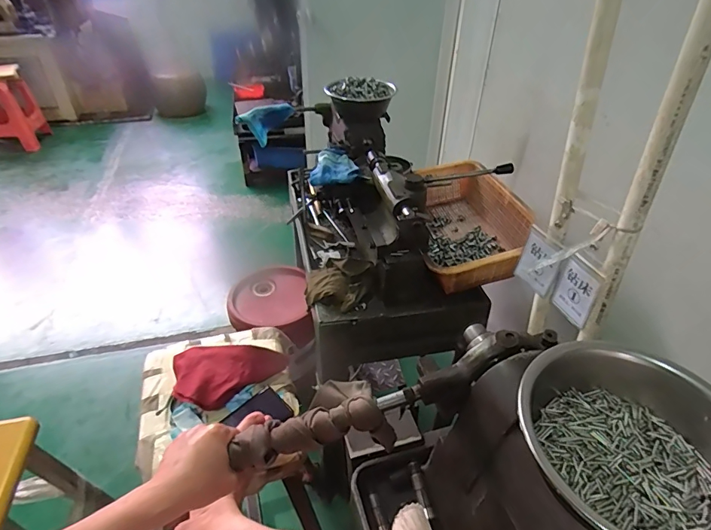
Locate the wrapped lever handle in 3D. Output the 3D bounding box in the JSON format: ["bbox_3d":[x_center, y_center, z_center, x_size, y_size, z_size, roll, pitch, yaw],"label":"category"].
[{"bbox_3d":[-0.040,0.175,0.480,0.189,0.048,0.074,-13,40,-18],"label":"wrapped lever handle"}]

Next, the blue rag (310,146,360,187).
[{"bbox_3d":[-0.047,-0.220,0.962,0.107,0.041,0.116,-1,38,-2],"label":"blue rag"}]

